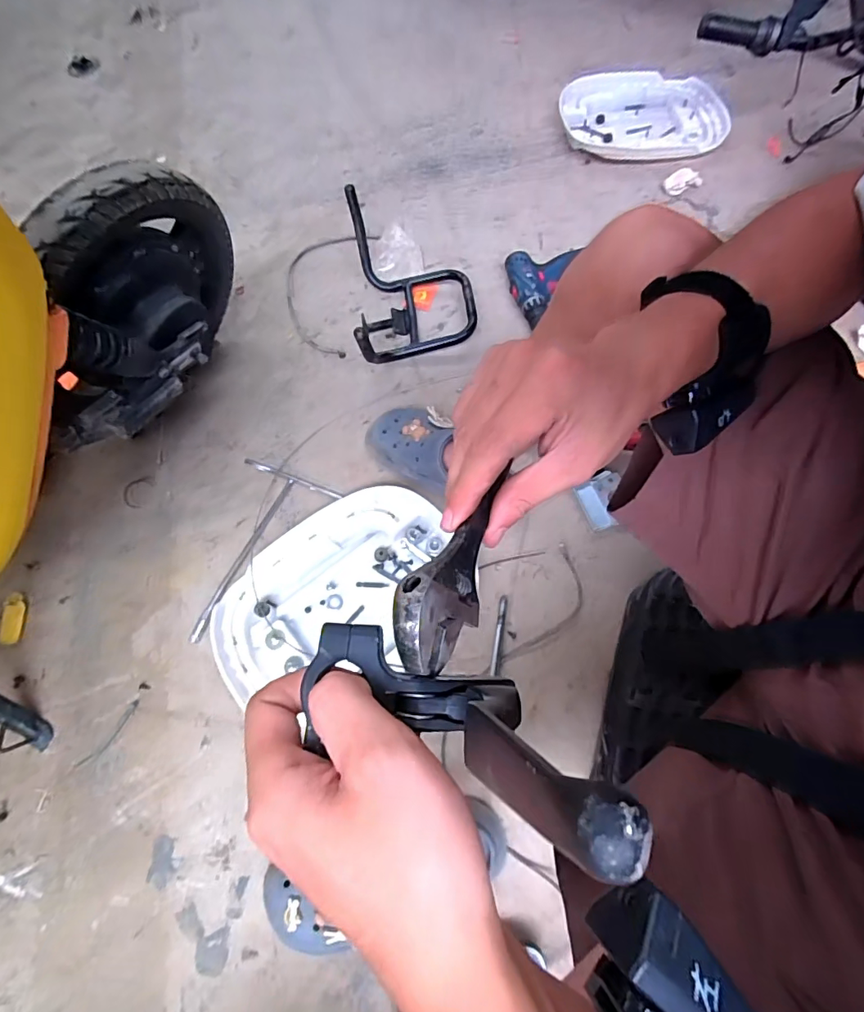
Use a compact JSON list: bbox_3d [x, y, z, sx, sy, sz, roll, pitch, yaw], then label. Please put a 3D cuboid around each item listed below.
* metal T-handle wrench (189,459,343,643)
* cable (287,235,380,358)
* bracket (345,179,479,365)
[{"bbox_3d":[-0.279,0.065,0.722,0.165,0.028,0.281,22,69,10],"label":"metal T-handle wrench"},{"bbox_3d":[-0.208,-0.425,0.926,0.155,0.026,0.300,10,68,5],"label":"cable"},{"bbox_3d":[-0.031,-0.370,0.835,0.214,0.146,0.320,-6,67,-2],"label":"bracket"}]

